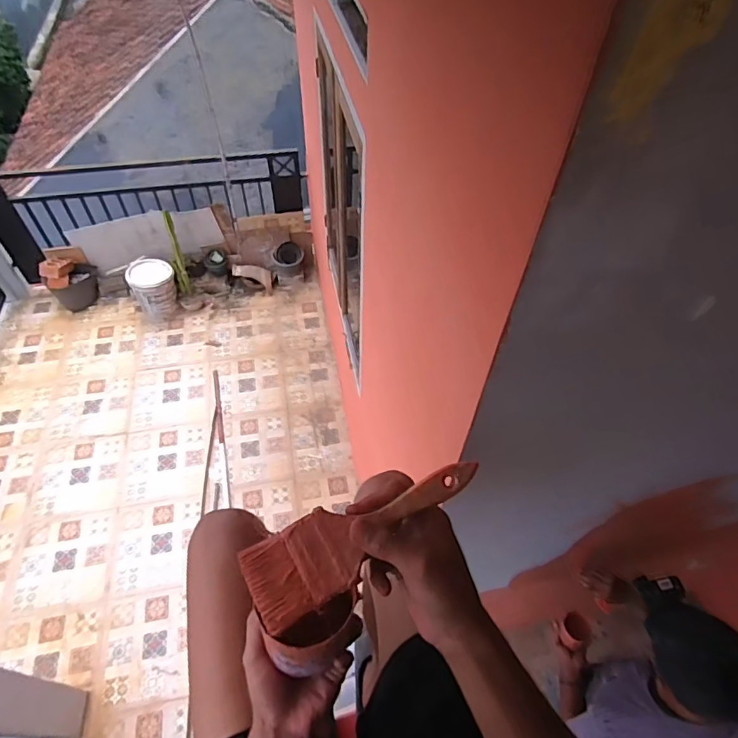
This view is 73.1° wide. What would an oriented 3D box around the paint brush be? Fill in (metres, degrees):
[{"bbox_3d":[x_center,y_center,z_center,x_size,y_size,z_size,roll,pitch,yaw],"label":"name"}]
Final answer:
[{"bbox_3d":[-0.003,0.129,0.396,0.196,0.018,0.063,-27,61,-8],"label":"paint brush"}]

